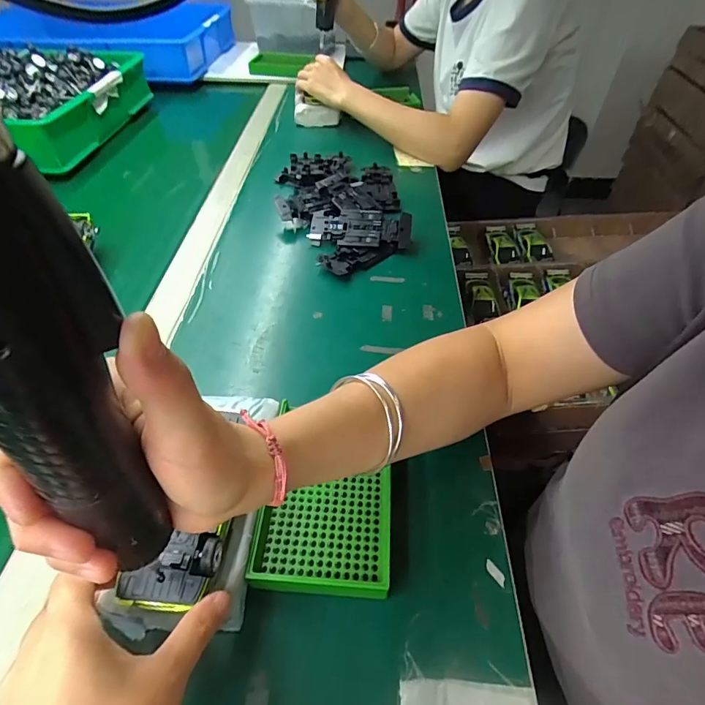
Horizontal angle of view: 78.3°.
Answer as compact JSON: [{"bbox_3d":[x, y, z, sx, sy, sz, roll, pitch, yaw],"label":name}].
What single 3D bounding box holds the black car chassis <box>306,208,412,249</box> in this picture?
[{"bbox_3d":[0.010,-0.156,0.554,0.127,0.023,0.050,6,82,8],"label":"black car chassis"}]

